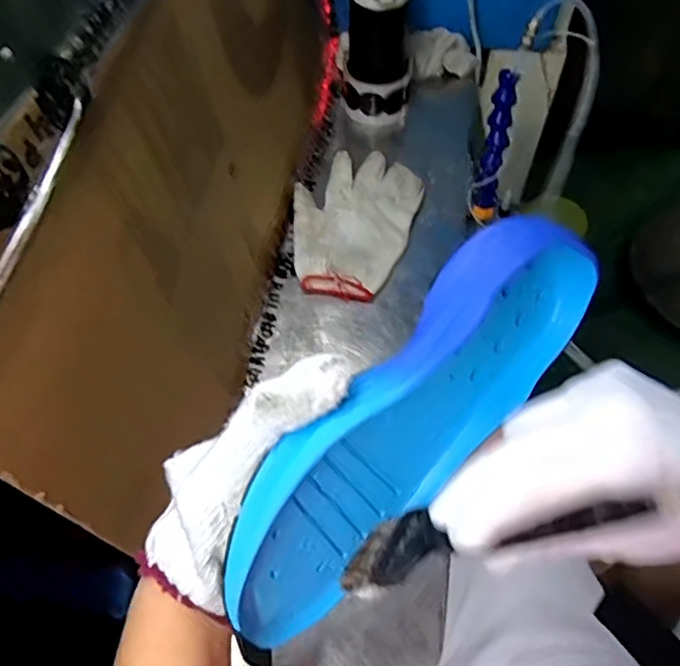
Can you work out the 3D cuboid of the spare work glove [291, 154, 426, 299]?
[{"bbox_3d":[0.013,-0.121,0.656,0.124,0.019,0.189,15,60,10],"label":"spare work glove"}]

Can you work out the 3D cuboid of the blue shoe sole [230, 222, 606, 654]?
[{"bbox_3d":[0.042,0.046,0.290,0.236,0.095,0.042,-47,35,-15],"label":"blue shoe sole"}]

